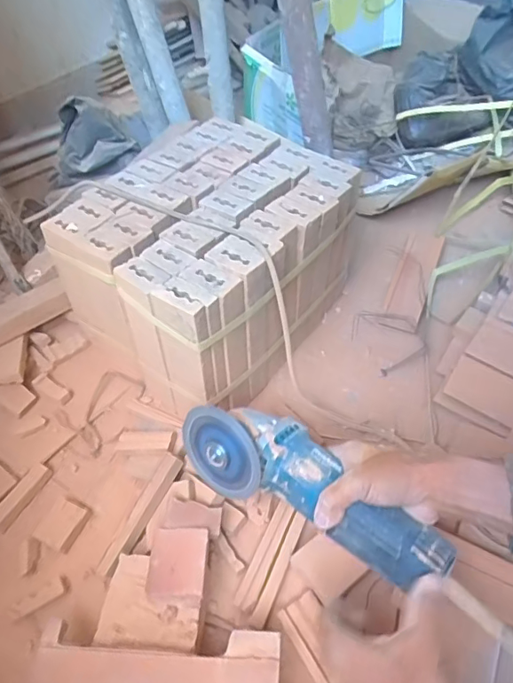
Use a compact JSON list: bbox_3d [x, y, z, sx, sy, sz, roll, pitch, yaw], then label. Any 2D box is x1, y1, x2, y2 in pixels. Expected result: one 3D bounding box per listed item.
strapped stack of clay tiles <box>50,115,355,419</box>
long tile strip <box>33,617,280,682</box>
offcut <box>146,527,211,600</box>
[{"bbox_3d":[-0.060,-0.121,0.724,0.286,0.207,0.337,32,58,26],"label":"strapped stack of clay tiles"},{"bbox_3d":[-0.094,0.304,0.468,0.228,0.015,0.061,2,50,4],"label":"long tile strip"},{"bbox_3d":[-0.082,0.231,0.523,0.060,0.017,0.065,-1,50,2],"label":"offcut"}]

